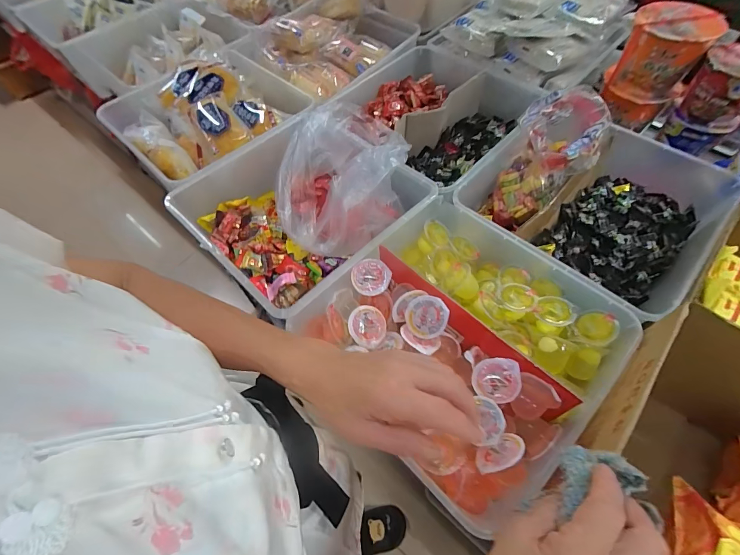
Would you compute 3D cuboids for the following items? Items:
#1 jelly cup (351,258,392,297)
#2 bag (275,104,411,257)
[{"bbox_3d":[0.002,0.001,0.472,0.050,0.029,0.048,-5,73,1],"label":"jelly cup"},{"bbox_3d":[-0.052,-0.161,0.569,0.202,0.141,0.256,-17,59,-7],"label":"bag"}]

